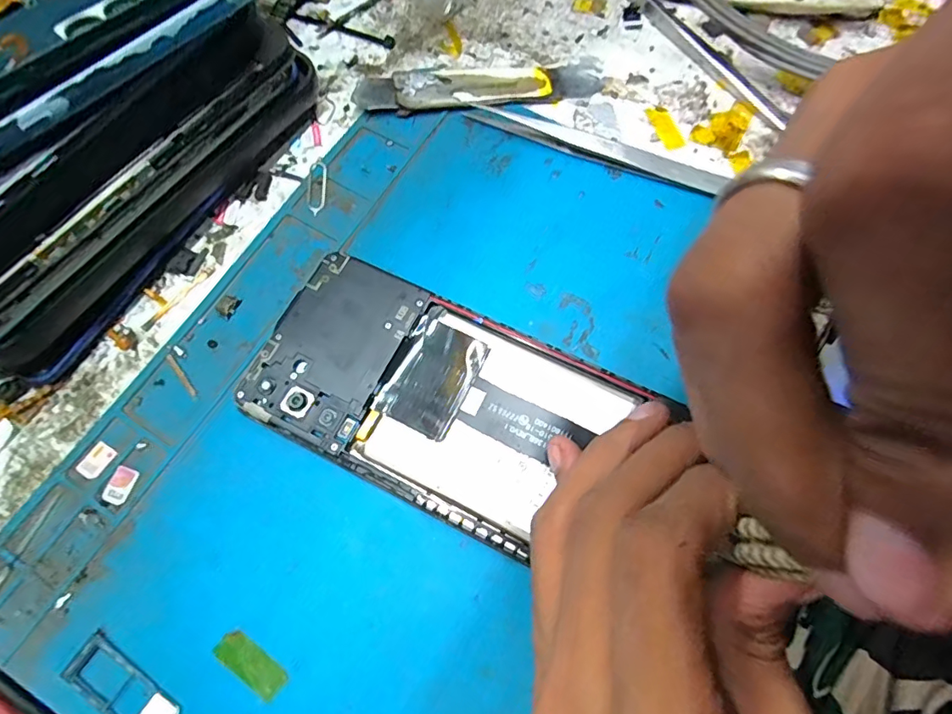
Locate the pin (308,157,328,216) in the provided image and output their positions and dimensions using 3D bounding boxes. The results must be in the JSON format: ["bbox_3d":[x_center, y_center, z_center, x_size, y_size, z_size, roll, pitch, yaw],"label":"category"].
[{"bbox_3d":[-0.069,-0.075,0.221,0.008,0.004,0.028,-3,76,-3],"label":"pin"}]

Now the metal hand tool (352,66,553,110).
[{"bbox_3d":[-0.010,-0.126,0.236,0.089,0.007,0.024,-8,70,-2],"label":"metal hand tool"}]

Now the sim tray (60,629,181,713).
[{"bbox_3d":[-0.111,0.103,0.155,0.039,0.004,0.015,33,74,12],"label":"sim tray"}]

